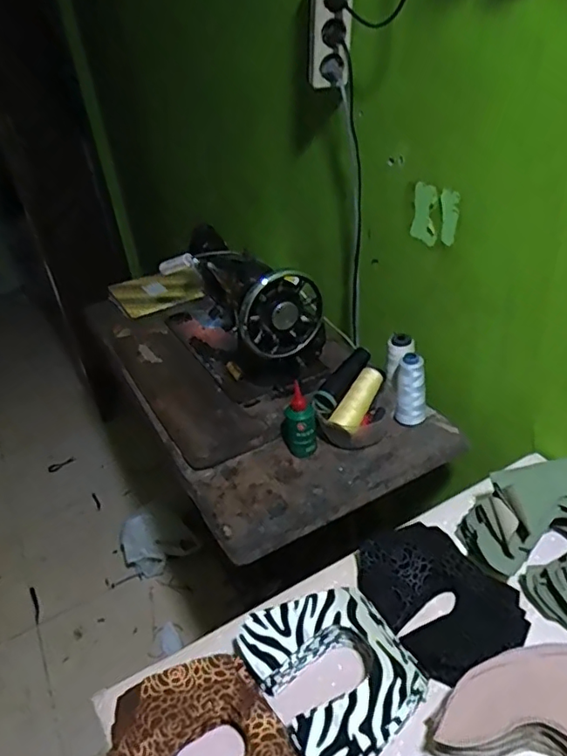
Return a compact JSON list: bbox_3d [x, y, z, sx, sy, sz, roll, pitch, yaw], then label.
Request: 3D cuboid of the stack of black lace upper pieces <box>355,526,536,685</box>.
[{"bbox_3d":[0.164,0.231,0.615,0.125,0.044,0.174,-23,37,-21],"label":"stack of black lace upper pieces"}]

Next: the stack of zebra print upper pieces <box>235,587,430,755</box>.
[{"bbox_3d":[0.049,0.281,0.558,0.139,0.052,0.164,-24,37,-23],"label":"stack of zebra print upper pieces"}]

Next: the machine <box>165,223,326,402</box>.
[{"bbox_3d":[-0.085,-0.134,1.021,0.162,0.207,0.363,-23,37,-22],"label":"machine"}]

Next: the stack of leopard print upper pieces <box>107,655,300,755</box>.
[{"bbox_3d":[-0.068,0.334,0.511,0.137,0.037,0.194,-26,38,-26],"label":"stack of leopard print upper pieces"}]

